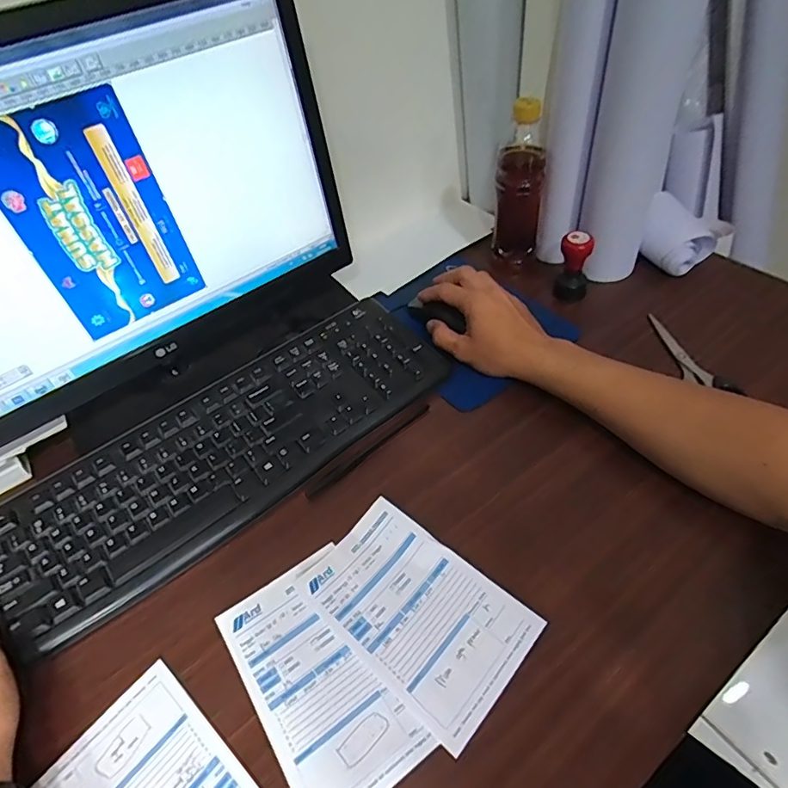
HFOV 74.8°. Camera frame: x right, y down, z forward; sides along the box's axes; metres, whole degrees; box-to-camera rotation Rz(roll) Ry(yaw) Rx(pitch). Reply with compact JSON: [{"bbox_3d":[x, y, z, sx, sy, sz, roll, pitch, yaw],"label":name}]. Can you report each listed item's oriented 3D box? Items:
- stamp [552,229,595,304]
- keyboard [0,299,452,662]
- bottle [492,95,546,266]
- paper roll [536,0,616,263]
[{"bbox_3d":[0.204,-0.143,0.582,0.038,0.076,0.031,14,51,19],"label":"stamp"},{"bbox_3d":[-0.152,0.045,0.490,0.430,0.019,0.151,-34,55,-21],"label":"keyboard"},{"bbox_3d":[0.146,-0.243,0.598,0.055,0.176,0.051,11,50,17],"label":"bottle"},{"bbox_3d":[0.187,-0.305,0.537,0.054,0.347,0.050,6,49,13],"label":"paper roll"}]

